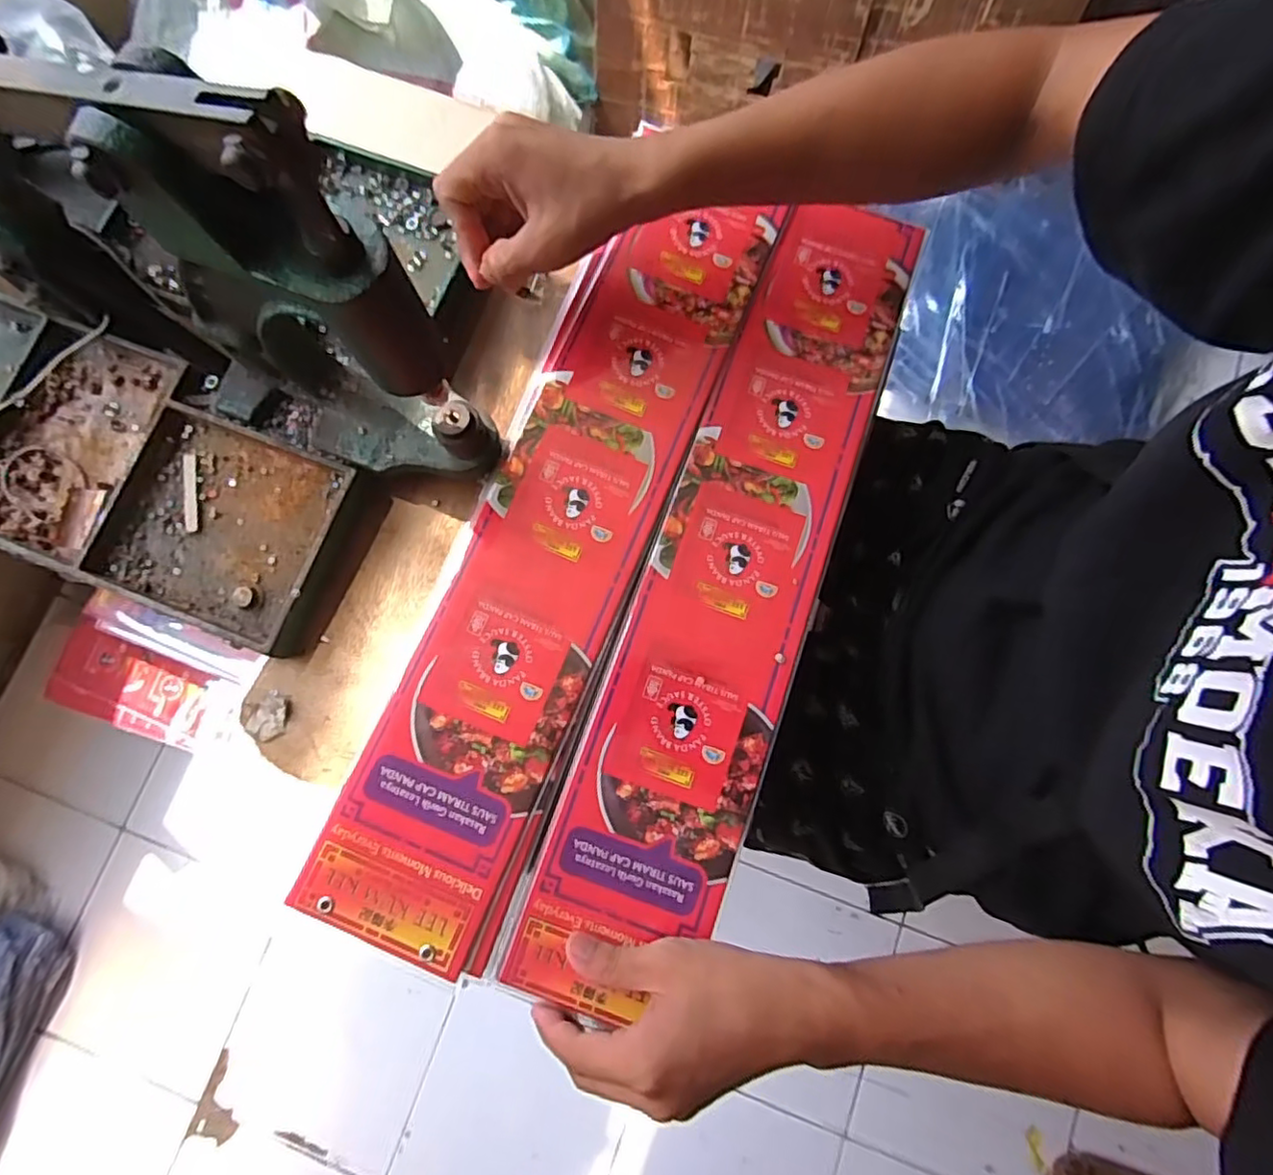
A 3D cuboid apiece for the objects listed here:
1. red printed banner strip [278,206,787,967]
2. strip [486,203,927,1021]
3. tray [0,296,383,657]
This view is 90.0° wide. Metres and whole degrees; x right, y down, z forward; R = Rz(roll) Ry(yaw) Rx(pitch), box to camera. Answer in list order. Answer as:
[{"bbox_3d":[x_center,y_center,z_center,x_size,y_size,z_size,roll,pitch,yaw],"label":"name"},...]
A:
[{"bbox_3d":[-0.047,-0.038,0.407,0.109,0.008,0.510,22,78,2],"label":"red printed banner strip"},{"bbox_3d":[0.066,-0.015,0.416,0.110,0.007,0.549,21,78,3],"label":"strip"},{"bbox_3d":[-0.432,-0.113,0.437,0.503,0.027,0.153,20,80,5],"label":"tray"}]

